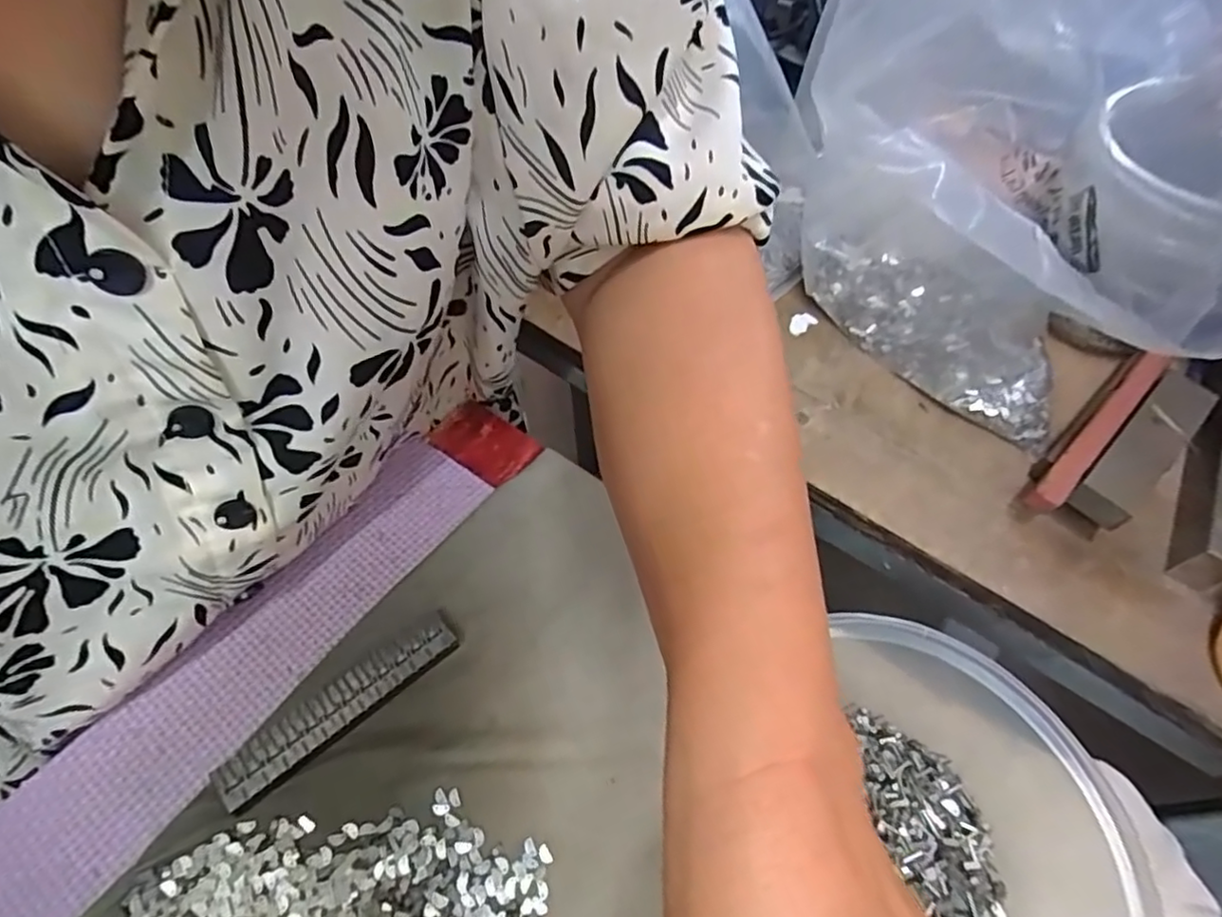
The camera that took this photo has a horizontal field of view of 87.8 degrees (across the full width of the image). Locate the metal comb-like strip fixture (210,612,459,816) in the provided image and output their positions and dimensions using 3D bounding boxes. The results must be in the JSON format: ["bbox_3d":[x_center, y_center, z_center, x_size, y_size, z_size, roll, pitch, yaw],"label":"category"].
[{"bbox_3d":[-0.109,0.100,0.260,0.098,0.011,0.019,-36,66,-25],"label":"metal comb-like strip fixture"}]

